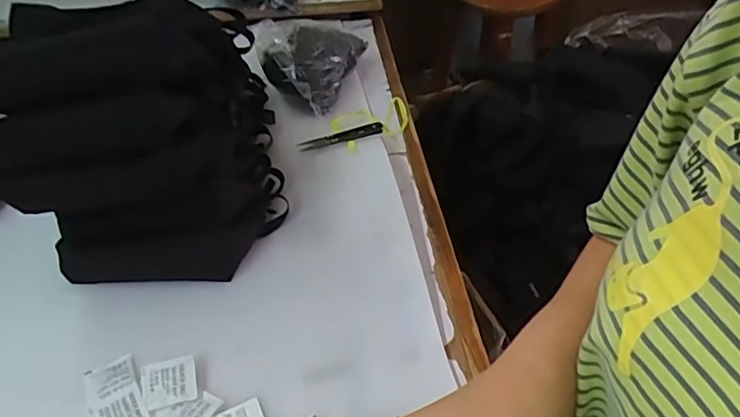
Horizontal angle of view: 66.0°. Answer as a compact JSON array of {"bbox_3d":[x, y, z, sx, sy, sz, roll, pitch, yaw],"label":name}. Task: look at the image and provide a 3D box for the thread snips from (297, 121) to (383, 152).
[{"bbox_3d":[-0.033,-0.081,0.658,0.102,0.013,0.021,-18,46,-16],"label":"thread snips"}]

